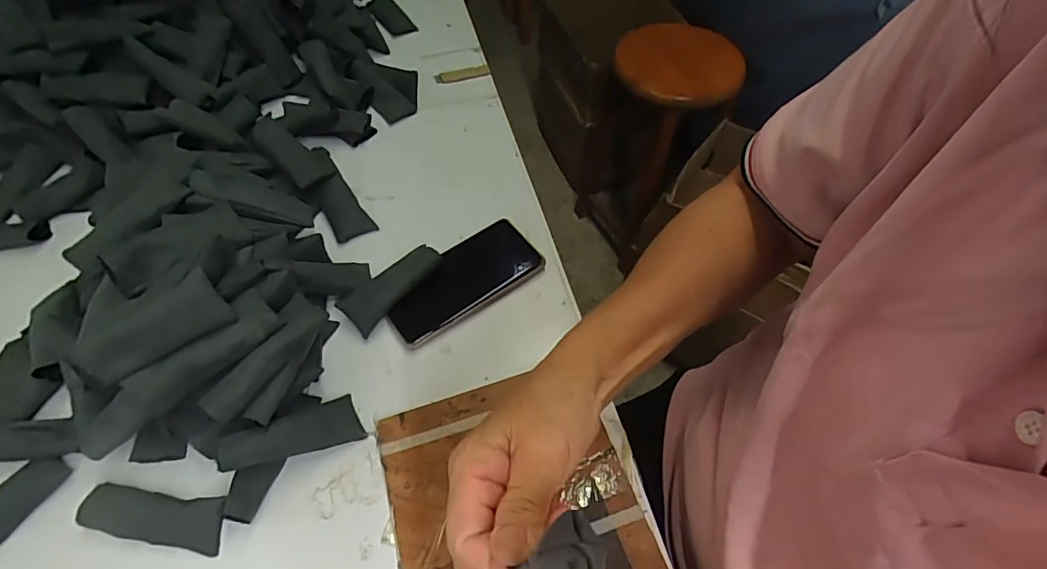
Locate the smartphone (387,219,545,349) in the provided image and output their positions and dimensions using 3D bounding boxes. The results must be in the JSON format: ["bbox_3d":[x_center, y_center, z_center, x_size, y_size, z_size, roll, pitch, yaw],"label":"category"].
[{"bbox_3d":[-0.058,-0.007,0.487,0.155,0.015,0.073,-32,73,-20],"label":"smartphone"}]

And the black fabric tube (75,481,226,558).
[{"bbox_3d":[-0.276,0.173,0.377,0.106,0.018,0.035,7,57,6],"label":"black fabric tube"}]

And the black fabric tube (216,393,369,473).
[{"bbox_3d":[-0.178,0.114,0.390,0.101,0.014,0.038,-7,51,-41],"label":"black fabric tube"}]

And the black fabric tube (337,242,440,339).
[{"bbox_3d":[-0.126,0.001,0.484,0.040,0.022,0.100,35,64,22],"label":"black fabric tube"}]

